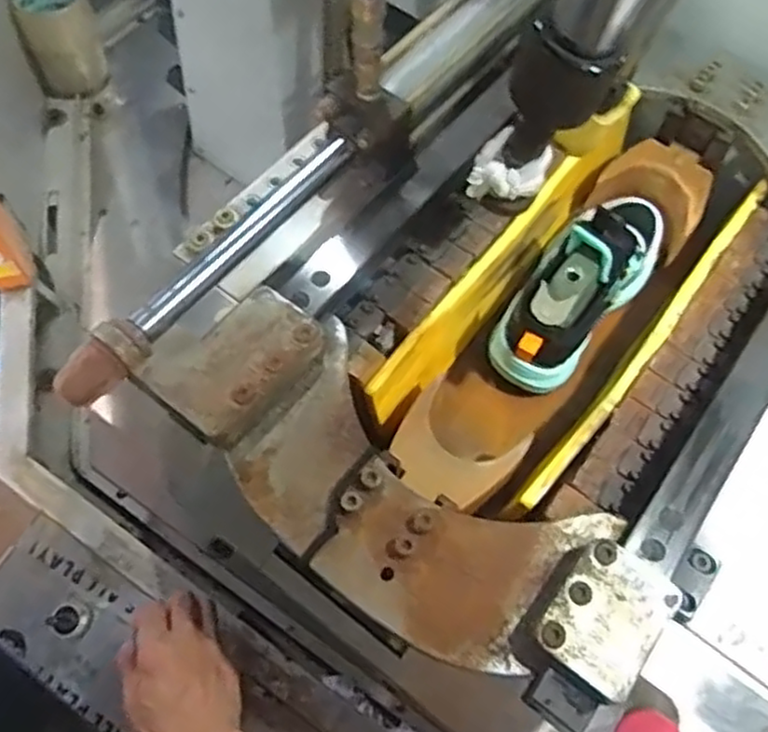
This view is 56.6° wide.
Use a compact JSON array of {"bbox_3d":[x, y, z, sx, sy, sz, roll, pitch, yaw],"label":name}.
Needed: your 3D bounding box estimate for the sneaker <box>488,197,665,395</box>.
[{"bbox_3d":[0.179,-0.082,0.621,0.079,0.106,0.232,38,68,15],"label":"sneaker"}]

